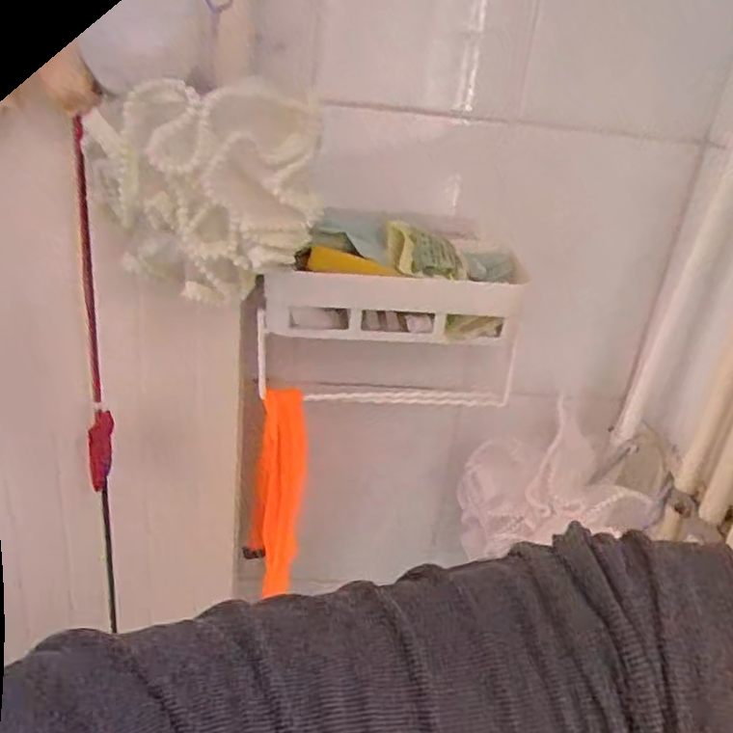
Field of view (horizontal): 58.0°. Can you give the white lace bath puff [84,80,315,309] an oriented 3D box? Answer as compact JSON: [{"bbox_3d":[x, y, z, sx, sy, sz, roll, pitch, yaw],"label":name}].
[{"bbox_3d":[-0.114,-0.122,0.474,0.145,0.148,0.109,-3,27,-21],"label":"white lace bath puff"}]

